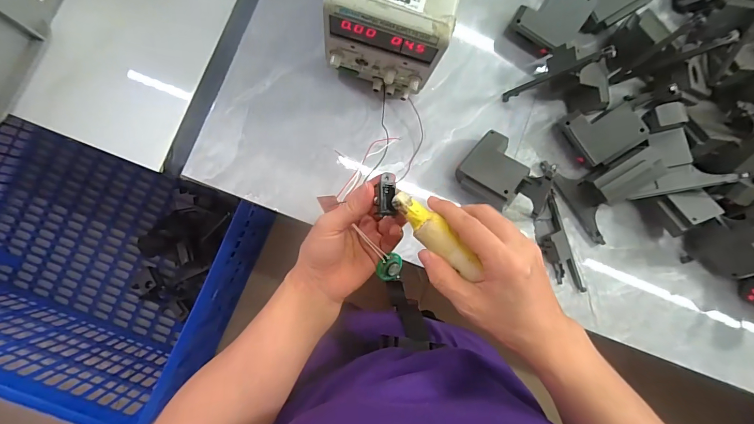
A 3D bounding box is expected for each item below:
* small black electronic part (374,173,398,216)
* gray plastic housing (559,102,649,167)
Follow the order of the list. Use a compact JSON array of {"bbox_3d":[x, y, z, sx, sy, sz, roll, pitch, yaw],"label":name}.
[{"bbox_3d":[0.008,-0.014,0.296,0.016,0.015,0.036,5,73,-7],"label":"small black electronic part"},{"bbox_3d":[0.295,-0.105,0.473,0.079,0.020,0.078,-31,94,16],"label":"gray plastic housing"}]

